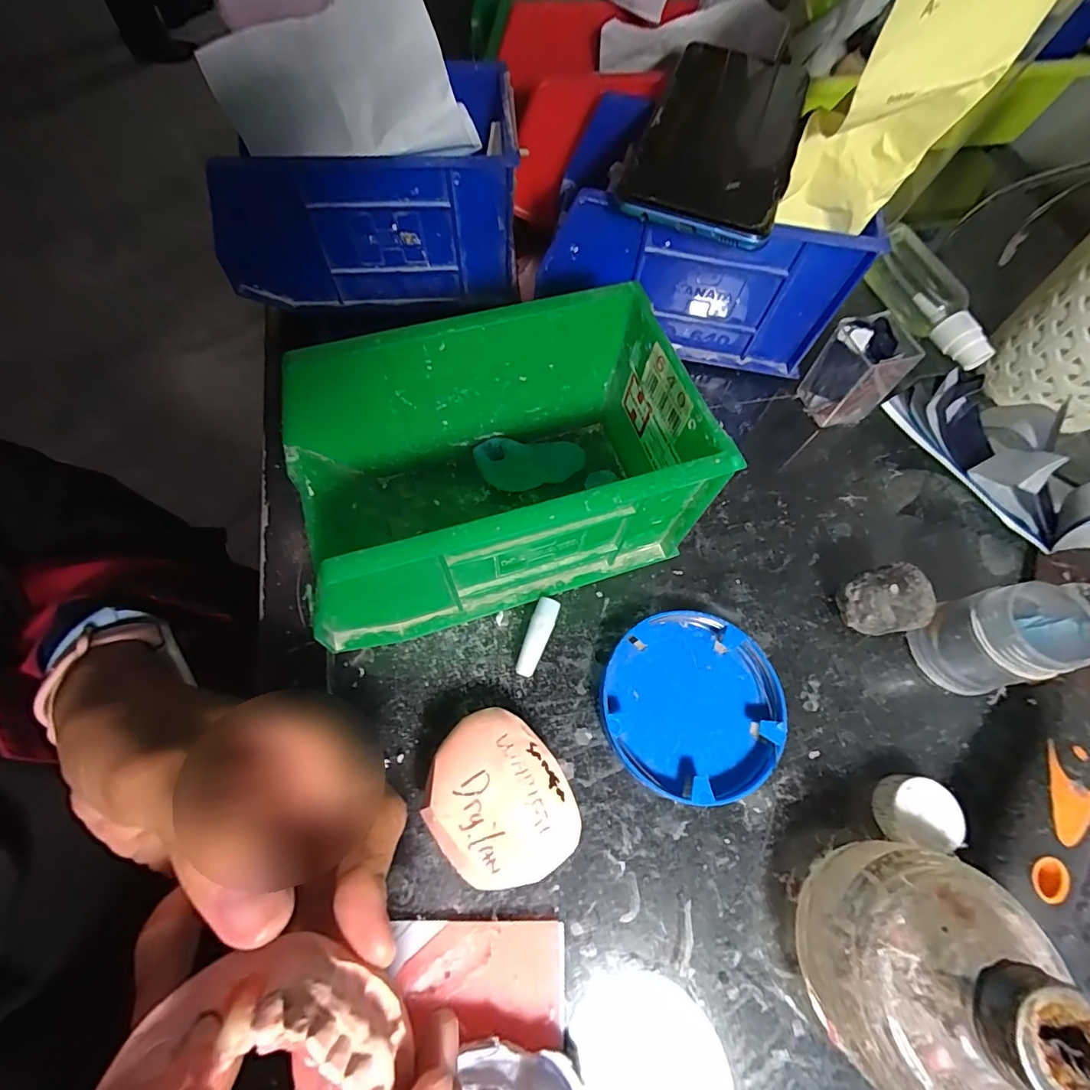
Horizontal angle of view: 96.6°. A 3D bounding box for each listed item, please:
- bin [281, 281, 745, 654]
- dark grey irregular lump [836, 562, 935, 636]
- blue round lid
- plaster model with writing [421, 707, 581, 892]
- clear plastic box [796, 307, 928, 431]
[{"bbox_3d":[-0.023,-0.029,0.220,0.163,0.093,0.095,-16,68,-9],"label":"bin"},{"bbox_3d":[0.160,0.029,0.234,0.030,0.033,0.029,-17,68,-9],"label":"dark grey irregular lump"},{"bbox_3d":[0.066,0.072,0.221,0.078,0.016,0.078,1,66,-2],"label":"blue round lid"},{"bbox_3d":[-0.018,0.102,0.196,0.050,0.032,0.062,-36,72,-16],"label":"plaster model with writing"},{"bbox_3d":[0.178,-0.099,0.276,0.031,0.063,0.037,-17,68,-9],"label":"clear plastic box"}]

